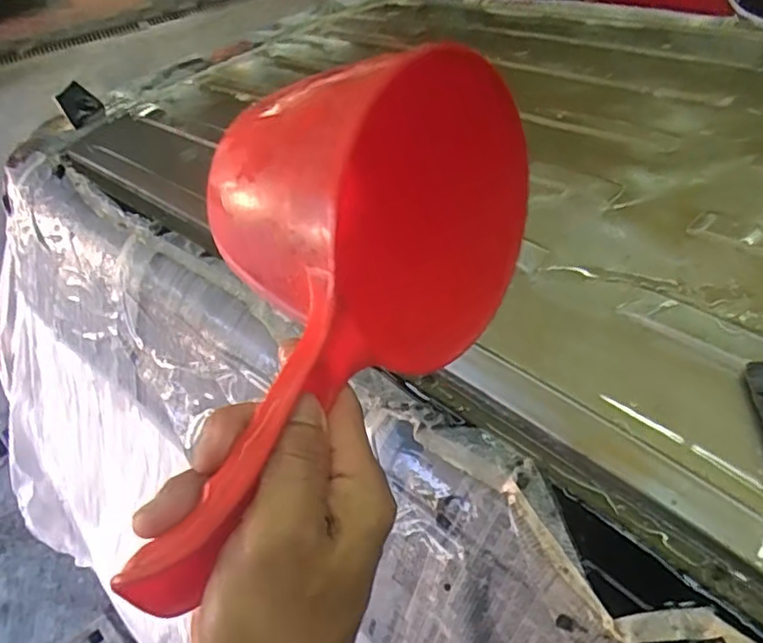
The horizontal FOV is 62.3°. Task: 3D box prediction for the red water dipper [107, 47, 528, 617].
[{"bbox_3d":[-0.049,-0.028,0.299,0.134,0.137,0.269,22,50,29],"label":"red water dipper"}]

